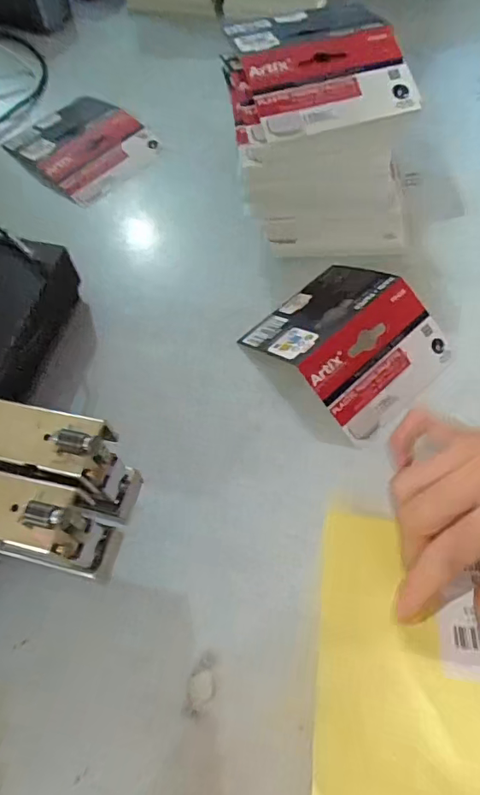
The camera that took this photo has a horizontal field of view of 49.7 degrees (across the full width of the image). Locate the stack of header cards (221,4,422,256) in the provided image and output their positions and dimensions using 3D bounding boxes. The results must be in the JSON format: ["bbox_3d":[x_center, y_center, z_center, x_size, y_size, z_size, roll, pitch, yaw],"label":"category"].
[{"bbox_3d":[0.054,-0.190,0.377,0.111,0.113,0.136,-8,61,-1],"label":"stack of header cards"}]

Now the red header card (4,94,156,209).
[{"bbox_3d":[-0.143,-0.229,0.469,0.117,0.012,0.101,37,70,21],"label":"red header card"}]

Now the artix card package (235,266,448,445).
[{"bbox_3d":[0.072,-0.040,0.341,0.096,0.030,0.112,-39,66,-17],"label":"artix card package"}]

